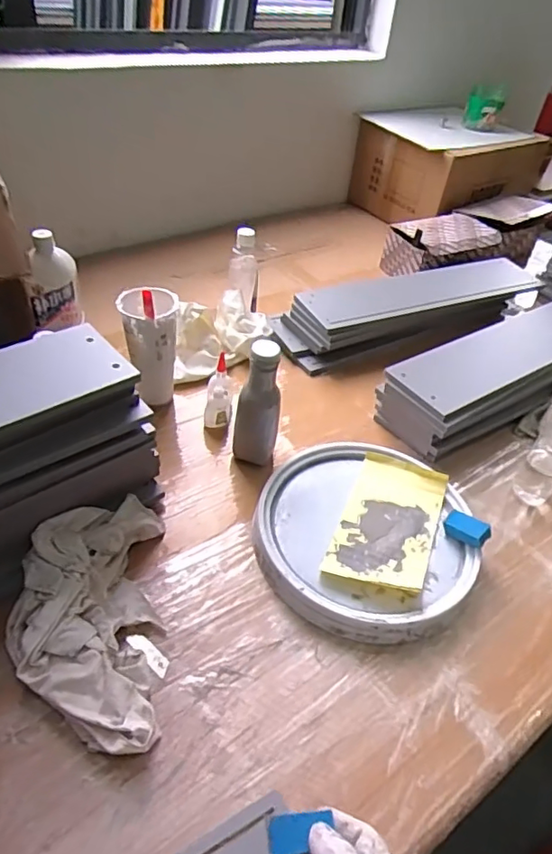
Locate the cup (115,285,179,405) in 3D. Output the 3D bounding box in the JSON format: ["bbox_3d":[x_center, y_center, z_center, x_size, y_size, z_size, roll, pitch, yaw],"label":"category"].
[{"bbox_3d":[-0.181,-0.118,0.826,0.078,0.186,0.082,3,41,-3],"label":"cup"}]

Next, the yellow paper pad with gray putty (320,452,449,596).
[{"bbox_3d":[0.152,0.124,0.745,0.122,0.017,0.214,18,43,14],"label":"yellow paper pad with gray putty"}]

